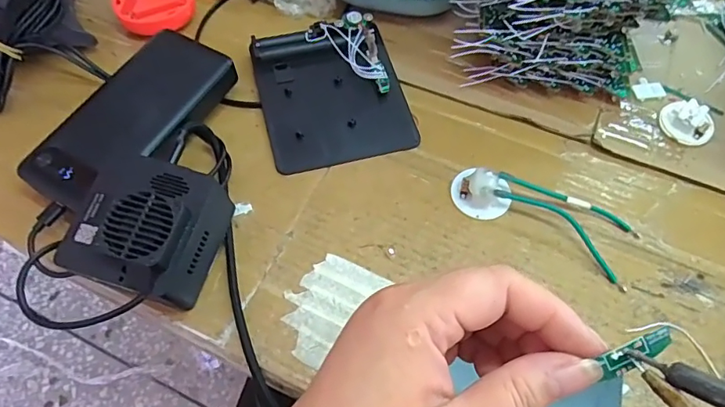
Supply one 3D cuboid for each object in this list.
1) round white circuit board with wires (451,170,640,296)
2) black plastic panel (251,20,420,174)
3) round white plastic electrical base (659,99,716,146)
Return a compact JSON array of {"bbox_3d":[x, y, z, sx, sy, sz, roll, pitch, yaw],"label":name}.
[{"bbox_3d":[0.126,0.005,0.346,0.128,0.016,0.051,27,64,13],"label":"round white circuit board with wires"},{"bbox_3d":[-0.023,-0.088,0.392,0.111,0.019,0.120,-14,62,-9],"label":"black plastic panel"},{"bbox_3d":[0.249,-0.063,0.379,0.029,0.016,0.038,-38,68,-20],"label":"round white plastic electrical base"}]

